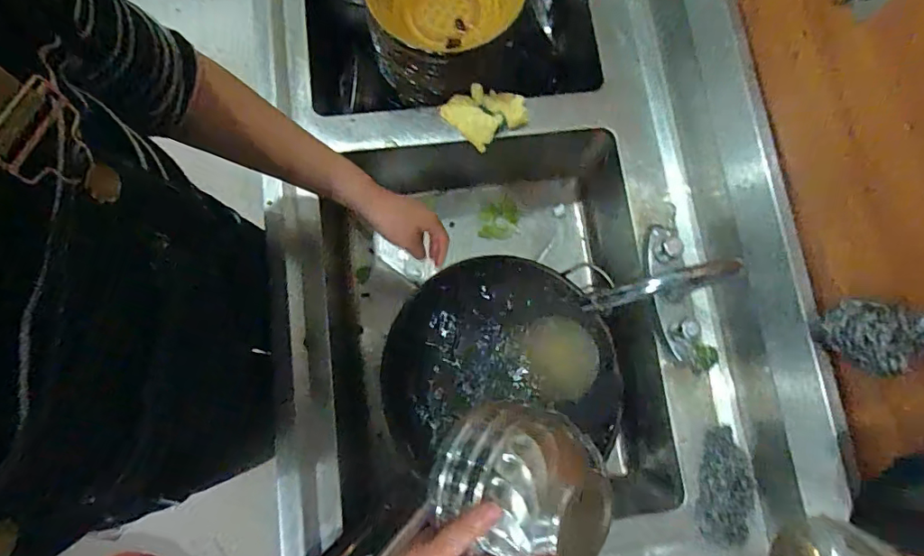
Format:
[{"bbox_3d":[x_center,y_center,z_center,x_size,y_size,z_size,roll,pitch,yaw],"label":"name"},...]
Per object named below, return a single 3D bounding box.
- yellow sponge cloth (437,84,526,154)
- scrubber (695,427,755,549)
[{"bbox_3d":[0.032,-0.224,0.685,0.095,0.017,0.092,-41,83,-8],"label":"yellow sponge cloth"},{"bbox_3d":[0.307,0.241,0.589,0.060,0.025,0.126,15,79,2],"label":"scrubber"}]

